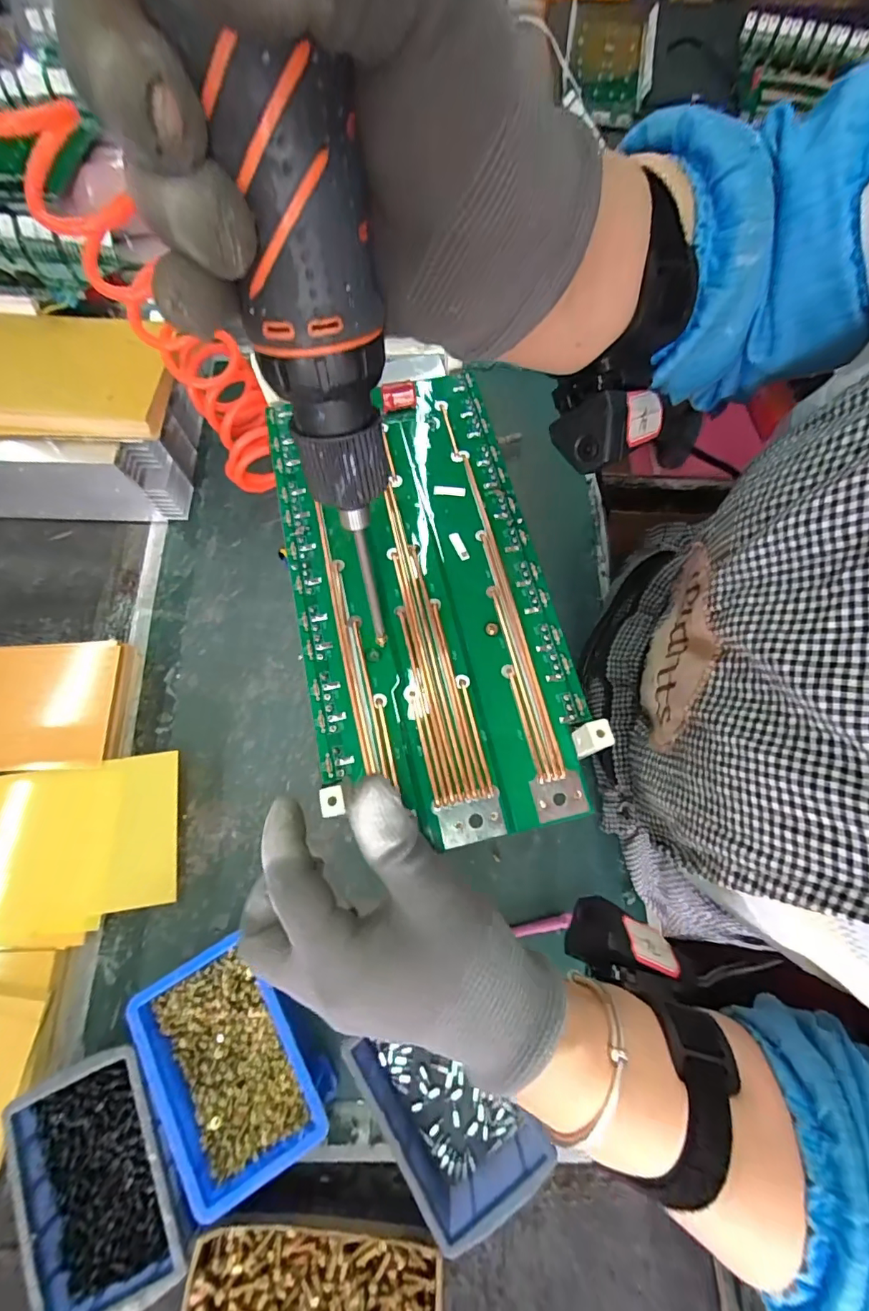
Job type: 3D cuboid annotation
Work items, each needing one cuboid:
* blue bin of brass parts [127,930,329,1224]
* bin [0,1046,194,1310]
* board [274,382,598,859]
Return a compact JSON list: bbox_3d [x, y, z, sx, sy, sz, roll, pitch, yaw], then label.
[{"bbox_3d":[-0.149,0.302,0.369,0.109,0.053,0.150,-30,73,-9],"label":"blue bin of brass parts"},{"bbox_3d":[-0.232,0.367,0.344,0.101,0.049,0.142,-26,73,-8],"label":"bin"},{"bbox_3d":[-0.012,-0.041,0.273,0.134,0.011,0.275,-13,71,-4],"label":"board"}]

